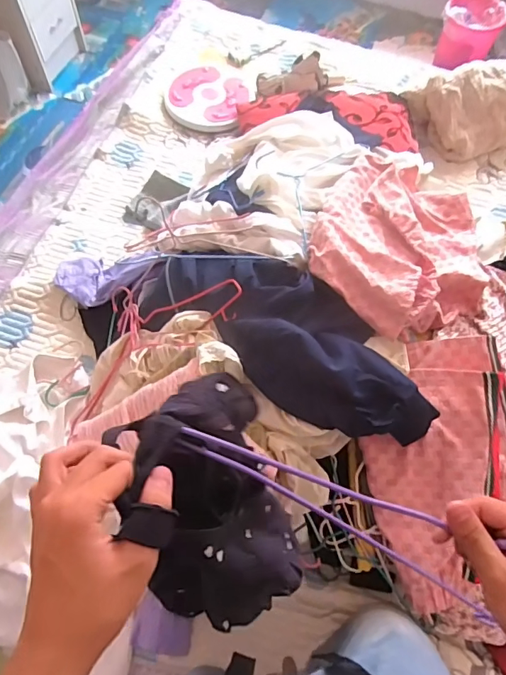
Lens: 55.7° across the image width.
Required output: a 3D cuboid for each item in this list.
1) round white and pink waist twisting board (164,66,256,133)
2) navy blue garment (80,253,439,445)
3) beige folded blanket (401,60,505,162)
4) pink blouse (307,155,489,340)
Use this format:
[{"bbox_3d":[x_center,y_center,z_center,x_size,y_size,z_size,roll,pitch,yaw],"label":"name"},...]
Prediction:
[{"bbox_3d":[-0.128,-0.703,1.409,0.259,0.039,0.253,0,63,-1],"label":"round white and pink waist twisting board"},{"bbox_3d":[-0.039,-0.016,0.868,0.723,0.207,0.232,25,62,28],"label":"navy blue garment"},{"bbox_3d":[0.670,-0.641,1.340,0.463,0.144,0.206,-15,65,-9],"label":"beige folded blanket"},{"bbox_3d":[0.295,-0.195,0.918,0.350,0.134,0.449,32,67,14],"label":"pink blouse"}]

